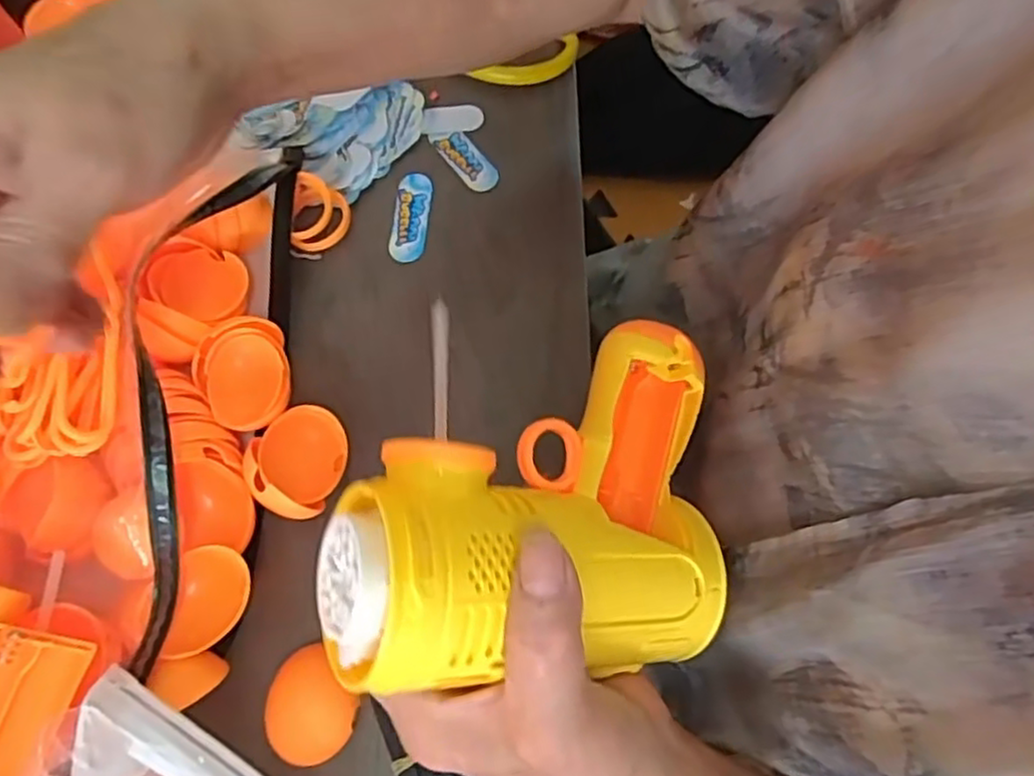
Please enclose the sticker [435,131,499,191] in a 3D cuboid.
[{"bbox_3d":[-0.026,-0.122,0.375,0.017,0.004,0.043,-38,74,-5],"label":"sticker"}]

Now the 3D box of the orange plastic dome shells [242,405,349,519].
[{"bbox_3d":[-0.095,0.030,0.302,0.035,0.025,0.048,10,70,4],"label":"orange plastic dome shells"}]

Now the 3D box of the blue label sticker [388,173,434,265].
[{"bbox_3d":[-0.055,-0.089,0.362,0.019,0.004,0.050,3,69,2],"label":"blue label sticker"}]

